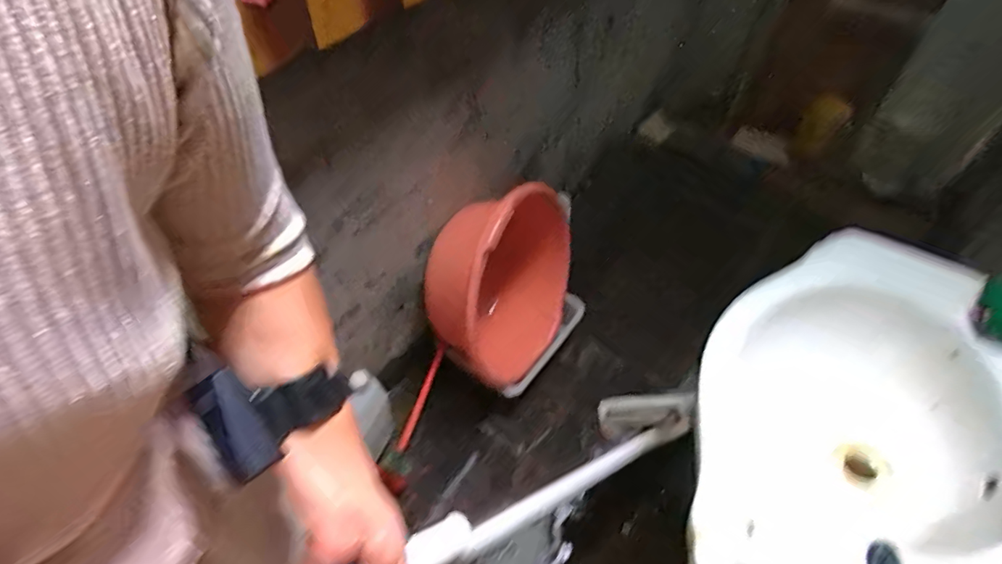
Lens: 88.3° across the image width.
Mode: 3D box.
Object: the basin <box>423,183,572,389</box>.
[{"bbox_3d":[0.027,-0.009,1.214,0.223,0.421,0.409,30,55,27],"label":"basin"}]

